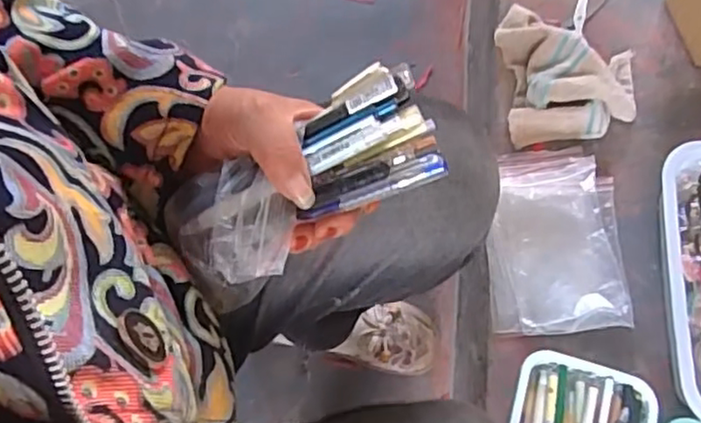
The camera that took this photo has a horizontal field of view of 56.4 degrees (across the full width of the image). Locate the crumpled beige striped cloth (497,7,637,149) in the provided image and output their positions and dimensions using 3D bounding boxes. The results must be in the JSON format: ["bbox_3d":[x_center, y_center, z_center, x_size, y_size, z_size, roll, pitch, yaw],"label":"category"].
[{"bbox_3d":[0.253,-0.167,0.742,0.158,0.059,0.164,-4,71,-4],"label":"crumpled beige striped cloth"}]

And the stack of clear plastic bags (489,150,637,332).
[{"bbox_3d":[0.216,0.030,0.681,0.134,0.033,0.186,1,71,-2],"label":"stack of clear plastic bags"}]

